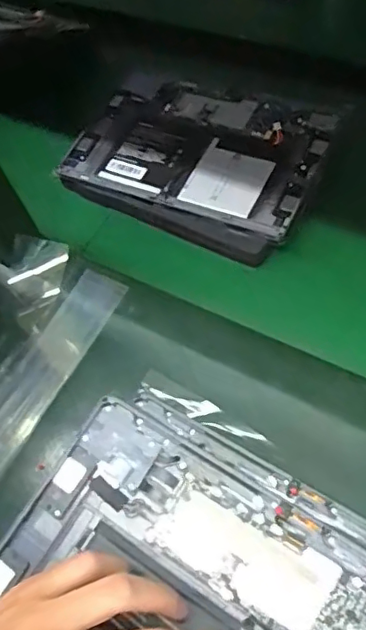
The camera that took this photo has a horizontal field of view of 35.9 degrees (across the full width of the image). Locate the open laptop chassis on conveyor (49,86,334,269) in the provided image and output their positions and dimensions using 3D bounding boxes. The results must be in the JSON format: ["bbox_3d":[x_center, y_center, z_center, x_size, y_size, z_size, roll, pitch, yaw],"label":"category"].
[{"bbox_3d":[0.009,-0.157,0.568,0.250,0.017,0.173,19,67,22],"label":"open laptop chassis on conveyor"}]

